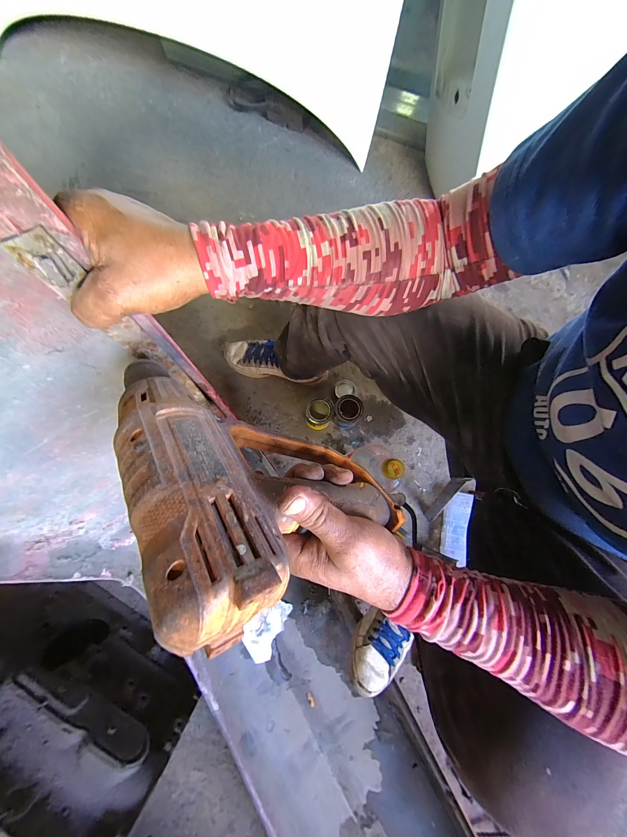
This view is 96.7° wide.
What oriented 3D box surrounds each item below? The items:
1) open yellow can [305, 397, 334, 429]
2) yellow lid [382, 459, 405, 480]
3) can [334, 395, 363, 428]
[{"bbox_3d":[0.011,-0.015,0.724,0.077,0.082,0.074,0,78,1],"label":"open yellow can"},{"bbox_3d":[0.117,0.074,0.406,0.030,0.013,0.029,0,76,0],"label":"yellow lid"},{"bbox_3d":[0.090,-0.016,0.730,0.070,0.078,0.070,0,78,1],"label":"can"}]

